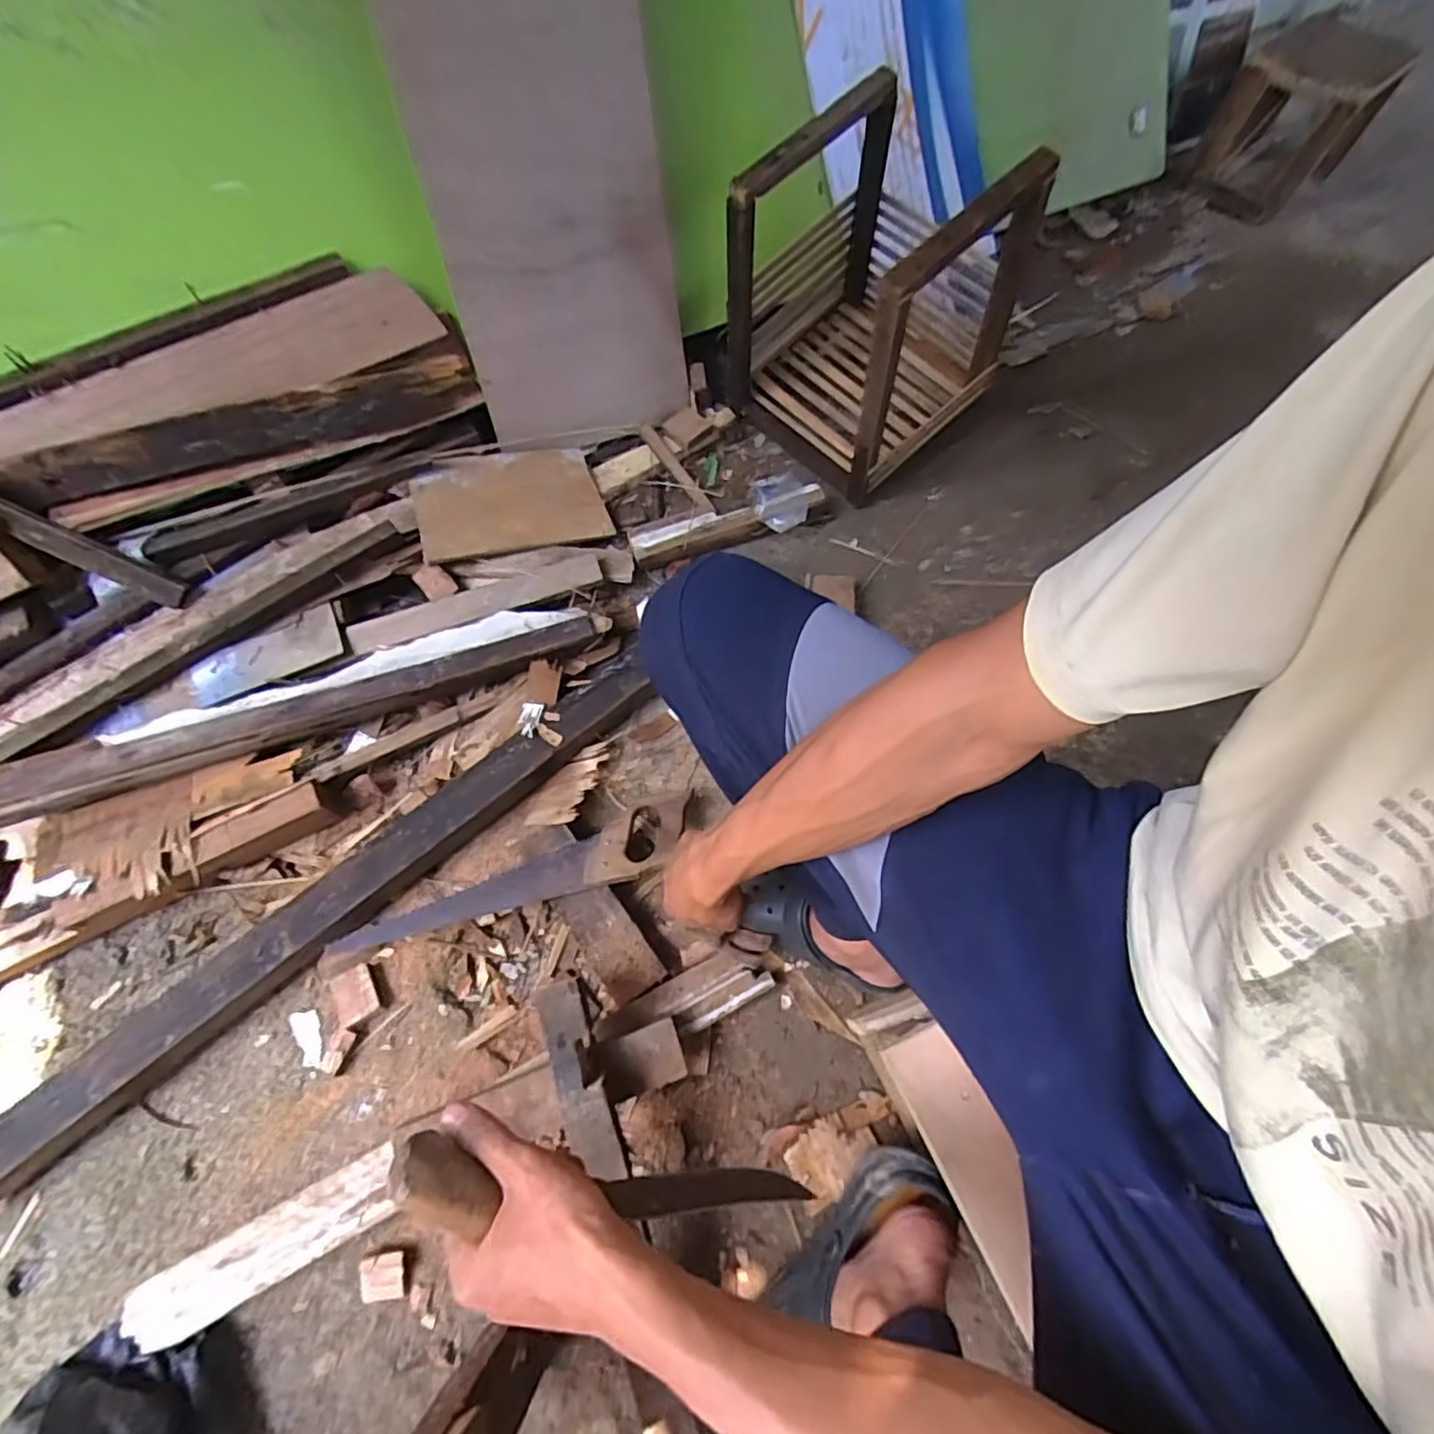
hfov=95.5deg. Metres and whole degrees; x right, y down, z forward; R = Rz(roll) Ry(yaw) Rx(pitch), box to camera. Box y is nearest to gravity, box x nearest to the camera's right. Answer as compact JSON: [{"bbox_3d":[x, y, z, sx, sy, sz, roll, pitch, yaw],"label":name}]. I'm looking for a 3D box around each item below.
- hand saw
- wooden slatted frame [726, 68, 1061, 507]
[{"bbox_3d":[-0.219,0.195,0.741,0.412,0.031,0.078,-22,66,-10],"label":"hand saw"},{"bbox_3d":[0.213,-0.602,0.949,0.375,0.388,0.323,-41,72,-18],"label":"wooden slatted frame"}]

